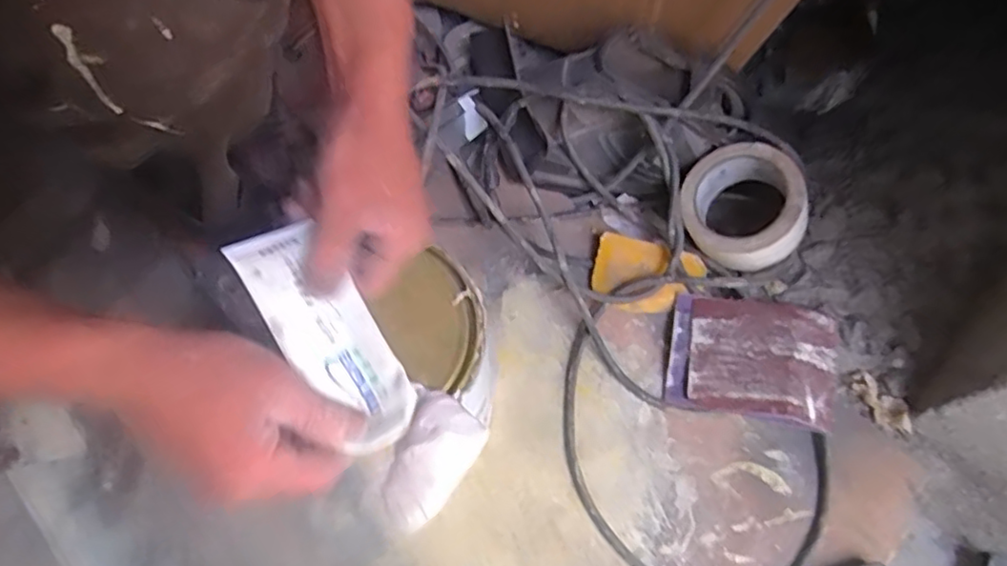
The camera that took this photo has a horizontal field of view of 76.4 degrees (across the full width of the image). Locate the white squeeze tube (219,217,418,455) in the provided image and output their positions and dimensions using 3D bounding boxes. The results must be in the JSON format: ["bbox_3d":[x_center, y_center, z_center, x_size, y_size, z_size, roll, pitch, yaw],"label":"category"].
[{"bbox_3d":[-0.092,0.026,0.337,0.046,0.013,0.126,-40,90,-15],"label":"white squeeze tube"}]

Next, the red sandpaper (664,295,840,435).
[{"bbox_3d":[0.216,0.065,0.553,0.133,0.029,0.108,12,67,7],"label":"red sandpaper"}]

